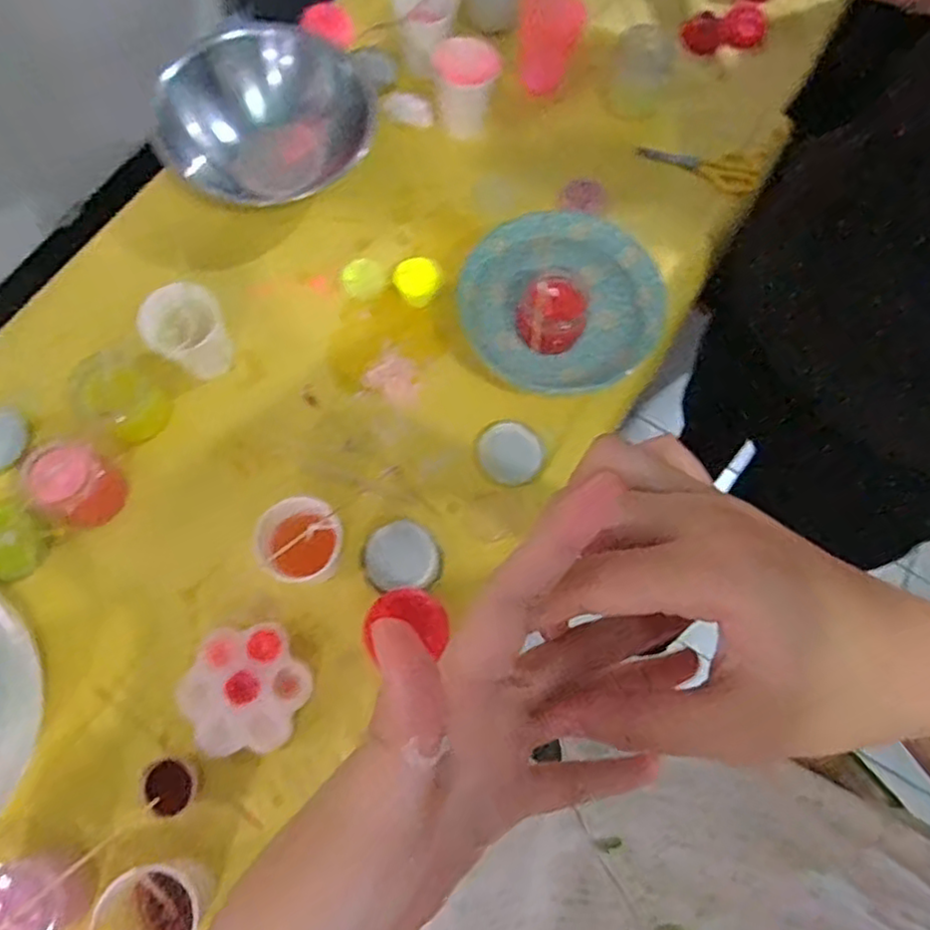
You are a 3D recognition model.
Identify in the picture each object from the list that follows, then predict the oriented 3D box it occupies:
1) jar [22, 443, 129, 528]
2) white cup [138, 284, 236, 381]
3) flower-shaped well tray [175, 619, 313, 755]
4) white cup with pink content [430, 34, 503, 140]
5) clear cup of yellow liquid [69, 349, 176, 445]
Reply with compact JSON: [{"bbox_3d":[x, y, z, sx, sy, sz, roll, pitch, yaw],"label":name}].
[{"bbox_3d":[-0.361,0.019,0.624,0.062,0.059,0.061,1,69,-2],"label":"jar"},{"bbox_3d":[-0.268,-0.126,0.655,0.074,0.075,0.065,-30,73,-12],"label":"white cup"},{"bbox_3d":[-0.198,0.201,0.598,0.108,0.015,0.109,-30,84,-7],"label":"flower-shaped well tray"},{"bbox_3d":[0.002,-0.456,0.797,0.074,0.079,0.078,-20,71,-9],"label":"white cup with pink content"},{"bbox_3d":[-0.329,-0.063,0.644,0.061,0.072,0.073,43,73,14],"label":"clear cup of yellow liquid"}]

